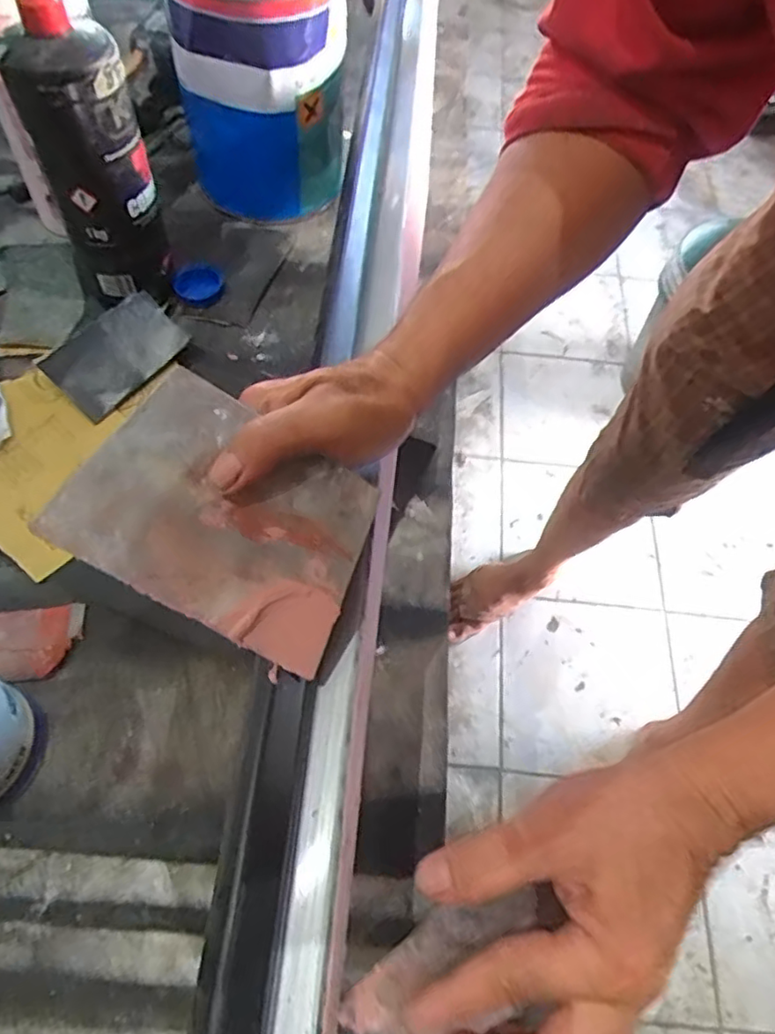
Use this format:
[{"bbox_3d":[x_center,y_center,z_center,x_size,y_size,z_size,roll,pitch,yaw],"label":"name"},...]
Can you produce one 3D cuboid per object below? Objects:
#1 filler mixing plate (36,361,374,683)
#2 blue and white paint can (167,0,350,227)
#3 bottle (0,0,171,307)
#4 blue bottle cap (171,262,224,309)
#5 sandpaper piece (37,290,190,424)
[{"bbox_3d":[-0.075,0.001,0.294,0.135,0.004,0.096,31,88,-10],"label":"filler mixing plate"},{"bbox_3d":[-0.121,-0.432,0.610,0.164,0.198,0.166,1,61,-3],"label":"blue and white paint can"},{"bbox_3d":[-0.236,-0.284,0.510,0.084,0.224,0.074,-22,64,-15],"label":"bottle"},{"bbox_3d":[-0.179,-0.222,0.598,0.041,0.016,0.041,1,61,-3],"label":"blue bottle cap"},{"bbox_3d":[-0.232,-0.142,0.539,0.067,0.012,0.110,43,75,-2],"label":"sandpaper piece"}]

